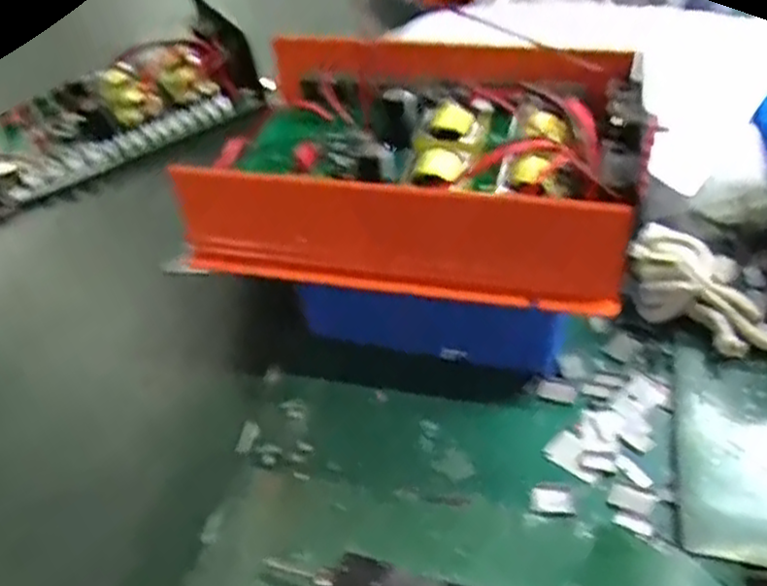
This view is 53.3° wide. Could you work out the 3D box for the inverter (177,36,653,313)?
[{"bbox_3d":[0.002,-0.092,0.541,0.344,0.112,0.198,11,46,18],"label":"inverter"}]

